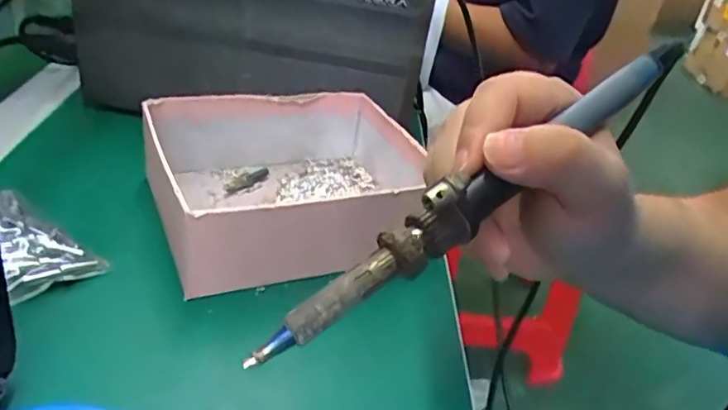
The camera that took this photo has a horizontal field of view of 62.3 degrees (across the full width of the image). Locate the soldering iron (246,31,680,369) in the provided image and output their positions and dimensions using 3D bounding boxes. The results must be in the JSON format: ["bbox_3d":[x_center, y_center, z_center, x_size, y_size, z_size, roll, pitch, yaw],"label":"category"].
[{"bbox_3d":[0.053,-0.015,0.227,0.227,0.023,0.016,-35,48,-21],"label":"soldering iron"}]

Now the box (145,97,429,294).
[{"bbox_3d":[-0.044,-0.016,0.381,0.160,0.057,0.131,-9,35,-24],"label":"box"}]

